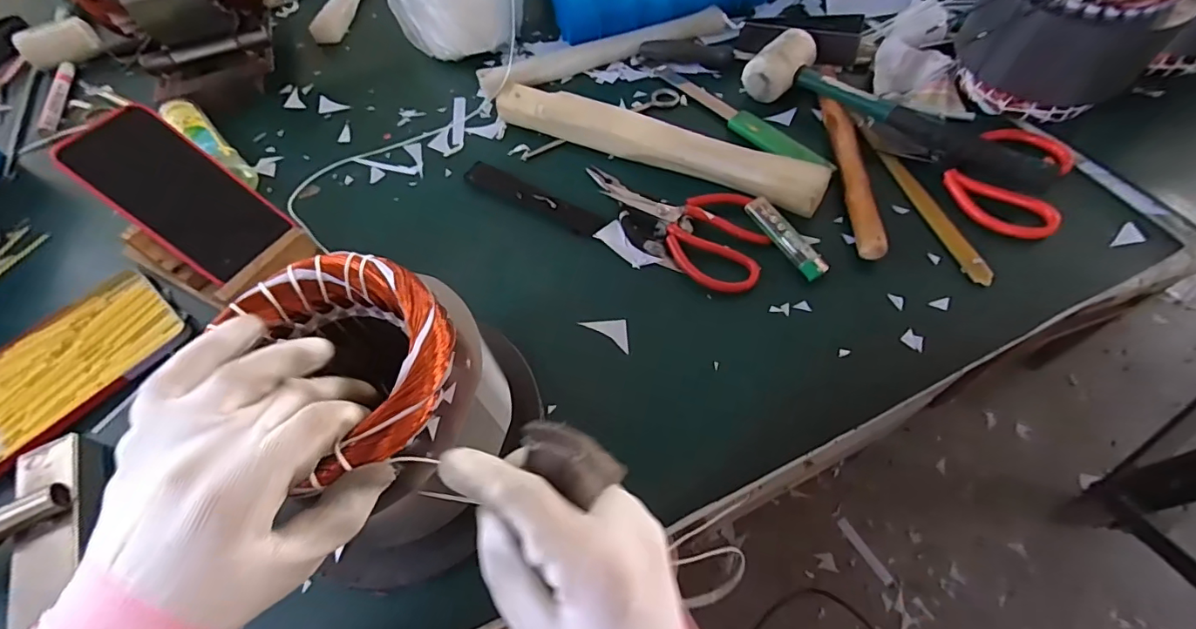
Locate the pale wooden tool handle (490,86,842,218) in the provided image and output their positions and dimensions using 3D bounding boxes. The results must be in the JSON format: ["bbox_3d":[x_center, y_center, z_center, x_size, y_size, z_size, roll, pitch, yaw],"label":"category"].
[{"bbox_3d":[0.050,-0.168,0.490,0.329,0.023,0.038,22,63,16],"label":"pale wooden tool handle"}]

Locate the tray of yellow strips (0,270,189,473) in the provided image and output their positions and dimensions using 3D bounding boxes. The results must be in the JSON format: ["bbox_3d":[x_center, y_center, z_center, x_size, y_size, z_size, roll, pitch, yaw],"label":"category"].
[{"bbox_3d":[-0.450,0.054,0.421,0.116,0.018,0.195,35,67,22],"label":"tray of yellow strips"}]

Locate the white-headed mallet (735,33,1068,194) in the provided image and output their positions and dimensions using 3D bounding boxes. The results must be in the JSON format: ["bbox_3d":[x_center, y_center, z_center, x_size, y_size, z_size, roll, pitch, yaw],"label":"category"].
[{"bbox_3d":[0.283,-0.197,0.488,0.284,0.037,0.071,34,66,22],"label":"white-headed mallet"}]

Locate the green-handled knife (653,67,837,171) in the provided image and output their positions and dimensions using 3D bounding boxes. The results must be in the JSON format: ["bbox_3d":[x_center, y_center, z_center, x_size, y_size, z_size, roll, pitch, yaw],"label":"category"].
[{"bbox_3d":[0.137,-0.208,0.531,0.029,0.020,0.235,-33,62,-16],"label":"green-handled knife"}]

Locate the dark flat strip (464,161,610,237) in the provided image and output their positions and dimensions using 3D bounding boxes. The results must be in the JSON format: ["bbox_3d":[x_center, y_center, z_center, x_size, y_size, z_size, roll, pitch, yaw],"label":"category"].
[{"bbox_3d":[-0.063,-0.110,0.482,0.154,0.004,0.027,29,65,19],"label":"dark flat strip"}]

